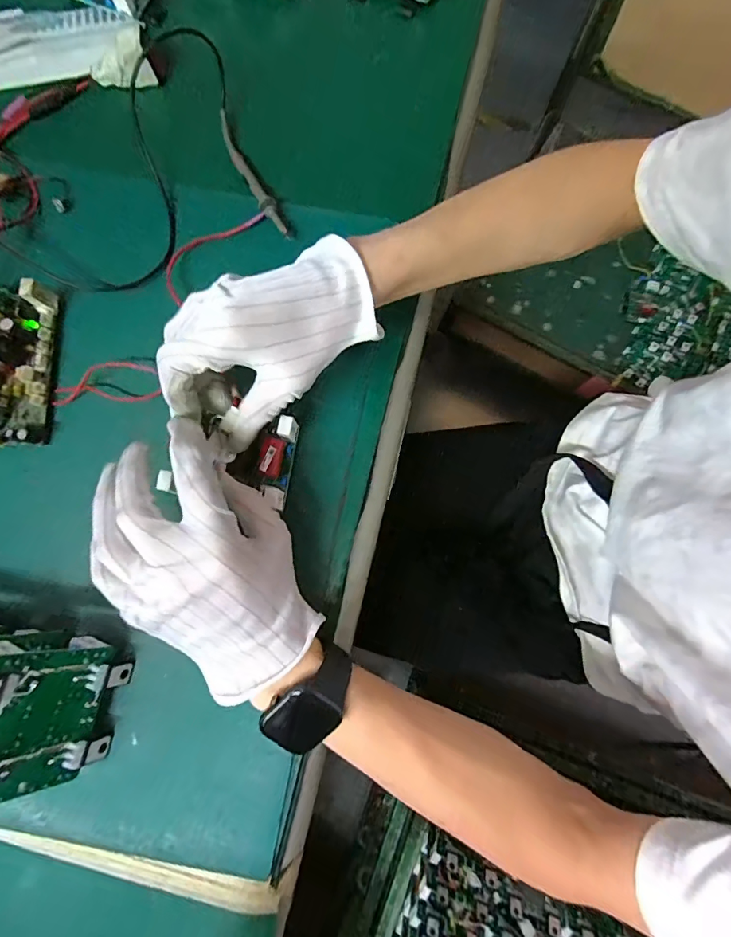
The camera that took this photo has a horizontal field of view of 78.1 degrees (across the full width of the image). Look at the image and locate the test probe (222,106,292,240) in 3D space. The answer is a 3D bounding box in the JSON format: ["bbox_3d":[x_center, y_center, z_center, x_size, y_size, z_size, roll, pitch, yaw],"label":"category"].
[{"bbox_3d":[-0.094,-0.240,0.369,0.013,0.007,0.126,-27,82,-4],"label":"test probe"}]

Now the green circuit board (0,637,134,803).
[{"bbox_3d":[-0.201,0.153,0.276,0.022,0.094,0.083,5,76,31],"label":"green circuit board"}]

